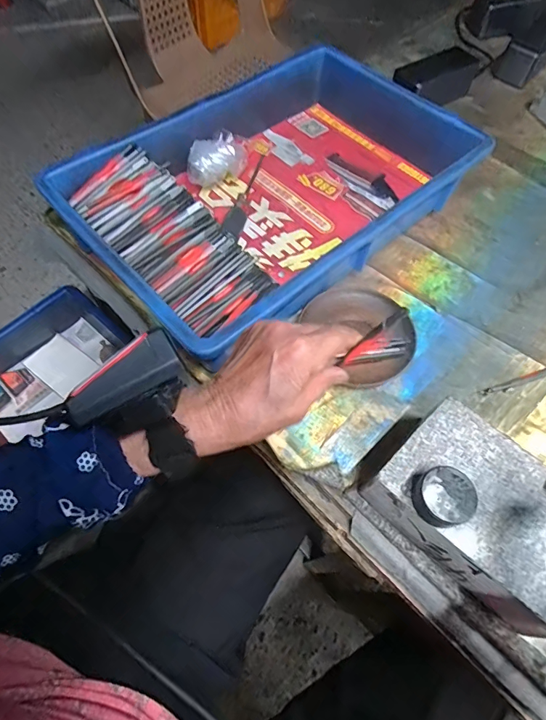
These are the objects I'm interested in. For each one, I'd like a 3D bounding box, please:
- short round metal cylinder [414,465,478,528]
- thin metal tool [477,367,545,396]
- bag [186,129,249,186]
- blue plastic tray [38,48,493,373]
[{"bbox_3d":[0.117,0.095,0.287,0.036,0.023,0.036,1,62,-1],"label":"short round metal cylinder"},{"bbox_3d":[0.249,0.018,0.409,0.100,0.004,0.009,-17,64,-10],"label":"thin metal tool"},{"bbox_3d":[-0.069,-0.244,0.508,0.076,0.050,0.041,-18,64,-11],"label":"bag"},{"bbox_3d":[0.012,-0.203,0.480,0.436,0.076,0.268,-39,70,-19],"label":"blue plastic tray"}]

